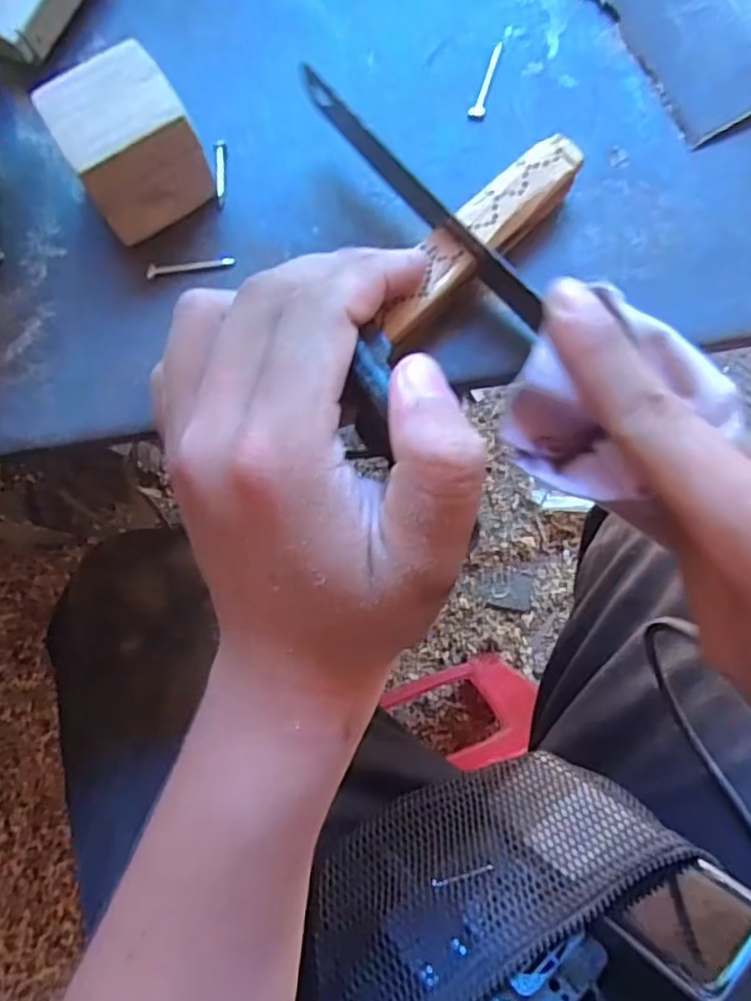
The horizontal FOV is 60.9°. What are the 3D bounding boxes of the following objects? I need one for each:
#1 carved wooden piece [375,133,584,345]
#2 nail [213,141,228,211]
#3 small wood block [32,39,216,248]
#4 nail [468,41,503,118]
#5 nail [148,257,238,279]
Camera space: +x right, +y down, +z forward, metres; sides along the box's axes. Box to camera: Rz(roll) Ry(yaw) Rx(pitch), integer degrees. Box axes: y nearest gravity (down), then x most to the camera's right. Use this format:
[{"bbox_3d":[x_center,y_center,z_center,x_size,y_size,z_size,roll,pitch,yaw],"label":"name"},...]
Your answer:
[{"bbox_3d":[0.032,-0.083,0.204,0.020,0.009,0.085,43,86,6],"label":"carved wooden piece"},{"bbox_3d":[-0.056,-0.118,0.230,0.004,0.004,0.026,-2,80,-1],"label":"nail"},{"bbox_3d":[-0.080,-0.117,0.210,0.038,0.035,0.036,-31,81,-4],"label":"small wood block"},{"bbox_3d":[0.041,-0.152,0.228,0.005,0.004,0.032,20,81,3],"label":"nail"},{"bbox_3d":[-0.065,-0.082,0.225,0.031,0.004,0.005,-3,80,-1],"label":"nail"}]

